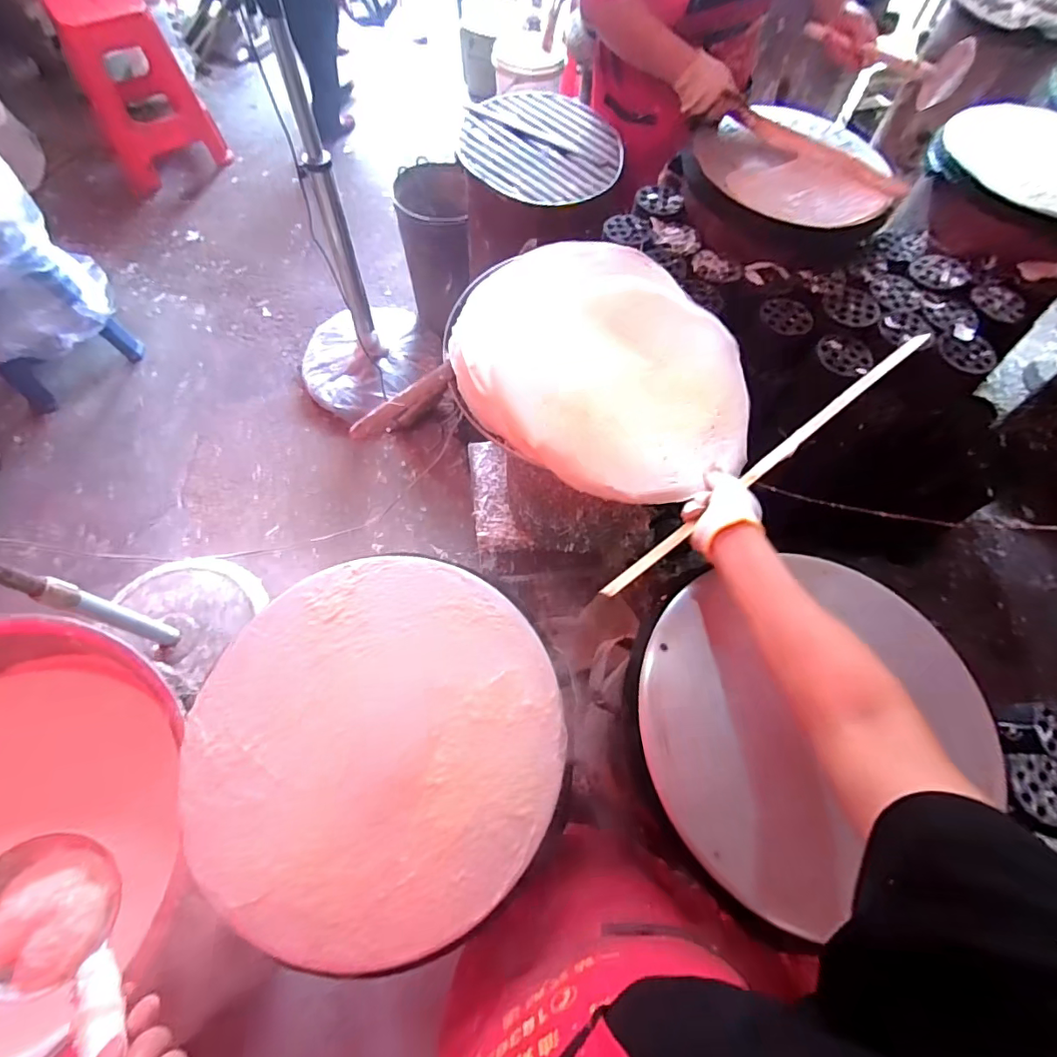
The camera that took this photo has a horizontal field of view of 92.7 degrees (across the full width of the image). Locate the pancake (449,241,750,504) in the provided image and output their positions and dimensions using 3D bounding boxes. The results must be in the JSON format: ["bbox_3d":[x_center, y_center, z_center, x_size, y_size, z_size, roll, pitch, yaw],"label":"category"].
[{"bbox_3d":[0.108,-0.231,0.685,0.408,0.039,0.361,37,69,14],"label":"pancake"}]

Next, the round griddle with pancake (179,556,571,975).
[{"bbox_3d":[-0.149,0.208,0.508,0.368,0.017,0.356,1,65,-2],"label":"round griddle with pancake"}]

